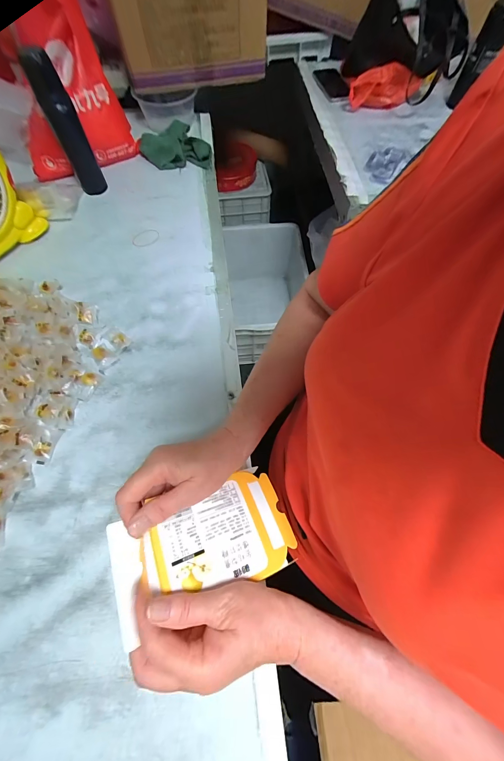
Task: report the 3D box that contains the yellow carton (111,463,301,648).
[{"bbox_3d":[-0.044,0.156,0.285,0.172,0.043,0.100,-11,65,-22],"label":"yellow carton"}]

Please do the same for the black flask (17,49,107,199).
[{"bbox_3d":[-0.359,-0.492,0.565,0.047,0.204,0.053,-37,72,-18],"label":"black flask"}]

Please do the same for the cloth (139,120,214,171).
[{"bbox_3d":[-0.181,-0.554,0.700,0.133,0.048,0.134,-33,71,-17],"label":"cloth"}]

